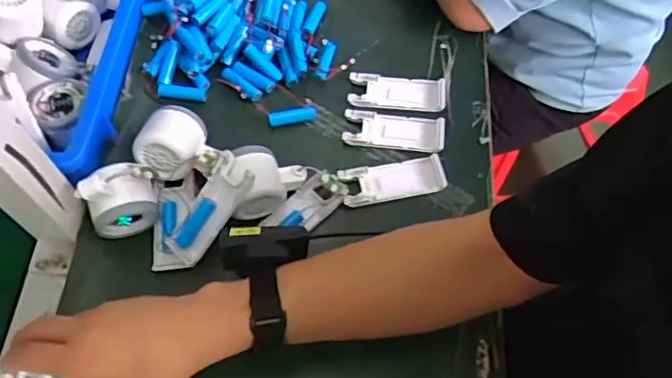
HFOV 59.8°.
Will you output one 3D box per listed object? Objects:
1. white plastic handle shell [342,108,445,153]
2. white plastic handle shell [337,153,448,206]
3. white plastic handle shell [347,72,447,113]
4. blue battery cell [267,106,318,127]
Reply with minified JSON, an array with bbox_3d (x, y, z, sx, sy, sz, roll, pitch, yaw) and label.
[{"bbox_3d":[0.062,-0.062,0.626,0.104,0.017,0.043,7,63,2],"label":"white plastic handle shell"},{"bbox_3d":[0.058,-0.008,0.600,0.105,0.016,0.043,-8,63,-6],"label":"white plastic handle shell"},{"bbox_3d":[0.068,-0.106,0.647,0.105,0.013,0.041,4,63,0],"label":"white plastic handle shell"},{"bbox_3d":[-0.046,-0.079,0.627,0.052,0.012,0.014,-14,64,-9],"label":"blue battery cell"}]

